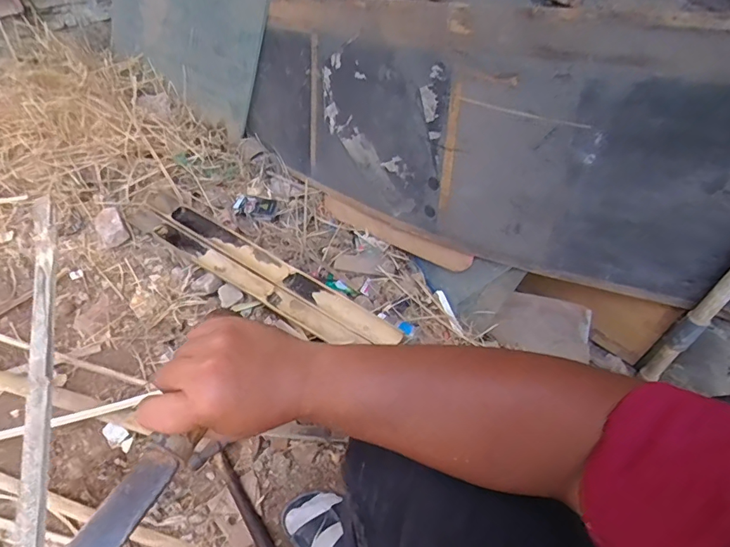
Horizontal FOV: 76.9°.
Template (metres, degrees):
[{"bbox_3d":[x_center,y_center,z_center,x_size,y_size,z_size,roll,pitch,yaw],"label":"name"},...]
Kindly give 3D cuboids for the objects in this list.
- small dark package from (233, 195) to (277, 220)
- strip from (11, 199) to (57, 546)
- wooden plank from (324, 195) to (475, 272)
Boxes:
[{"bbox_3d":[-0.279,-0.165,1.159,0.098,0.026,0.064,6,50,-1],"label":"small dark package"},{"bbox_3d":[-0.200,0.194,0.266,0.023,0.009,0.535,-8,68,-12],"label":"strip"},{"bbox_3d":[0.056,-0.101,1.048,0.412,0.068,0.024,27,52,33],"label":"wooden plank"}]

